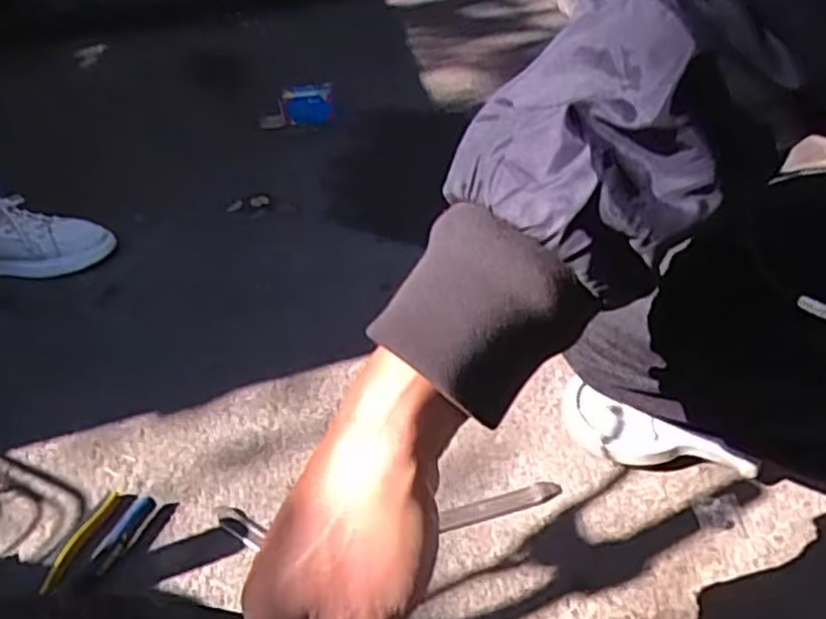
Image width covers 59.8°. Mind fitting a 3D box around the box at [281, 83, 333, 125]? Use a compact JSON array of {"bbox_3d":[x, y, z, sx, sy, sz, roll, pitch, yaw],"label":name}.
[{"bbox_3d":[-0.216,-0.422,1.484,0.101,0.066,0.047,3,38,9],"label":"box"}]

